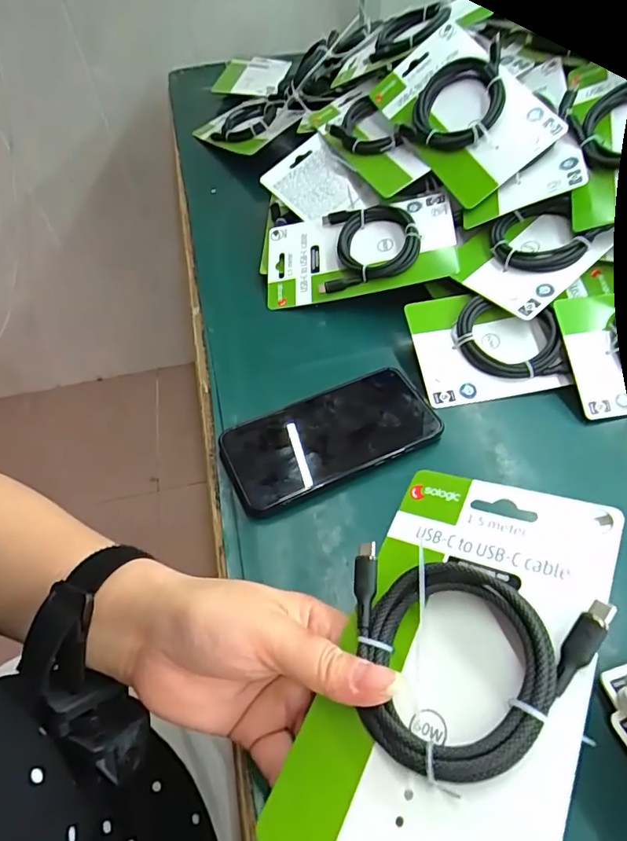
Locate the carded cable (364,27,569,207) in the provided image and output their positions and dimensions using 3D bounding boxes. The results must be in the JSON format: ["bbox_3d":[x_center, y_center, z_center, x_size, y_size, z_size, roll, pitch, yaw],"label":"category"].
[{"bbox_3d":[0.136,-0.296,0.472,0.108,0.024,0.188,-32,67,20],"label":"carded cable"}]

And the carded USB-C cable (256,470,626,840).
[{"bbox_3d":[0.056,0.099,0.207,0.101,0.018,0.176,7,54,36],"label":"carded USB-C cable"}]

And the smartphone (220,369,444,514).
[{"bbox_3d":[0.013,0.008,0.376,0.156,0.017,0.079,-22,54,-12],"label":"smartphone"}]

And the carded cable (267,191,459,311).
[{"bbox_3d":[0.042,-0.163,0.480,0.178,0.019,0.095,-8,67,14],"label":"carded cable"}]

